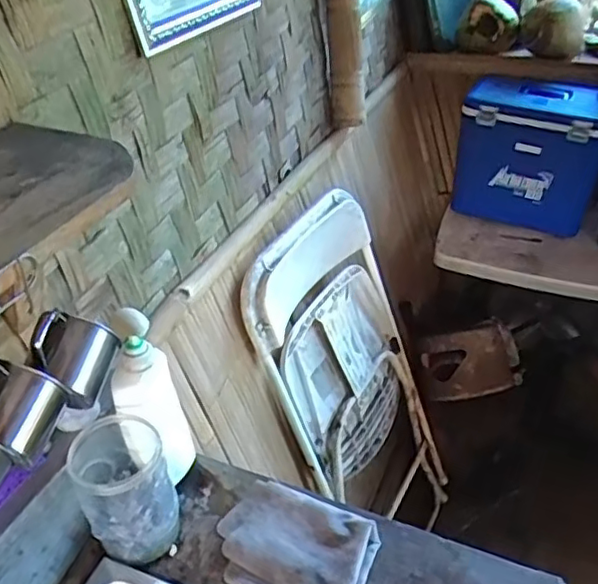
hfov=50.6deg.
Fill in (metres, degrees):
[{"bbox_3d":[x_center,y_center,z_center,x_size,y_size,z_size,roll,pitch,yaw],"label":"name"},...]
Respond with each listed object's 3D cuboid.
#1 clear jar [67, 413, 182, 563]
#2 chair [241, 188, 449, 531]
[{"bbox_3d":[-0.195,0.221,0.720,0.098,0.147,0.111,-16,39,-17],"label":"clear jar"},{"bbox_3d":[0.141,0.268,1.466,0.090,0.981,0.445,-1,36,37],"label":"chair"}]

